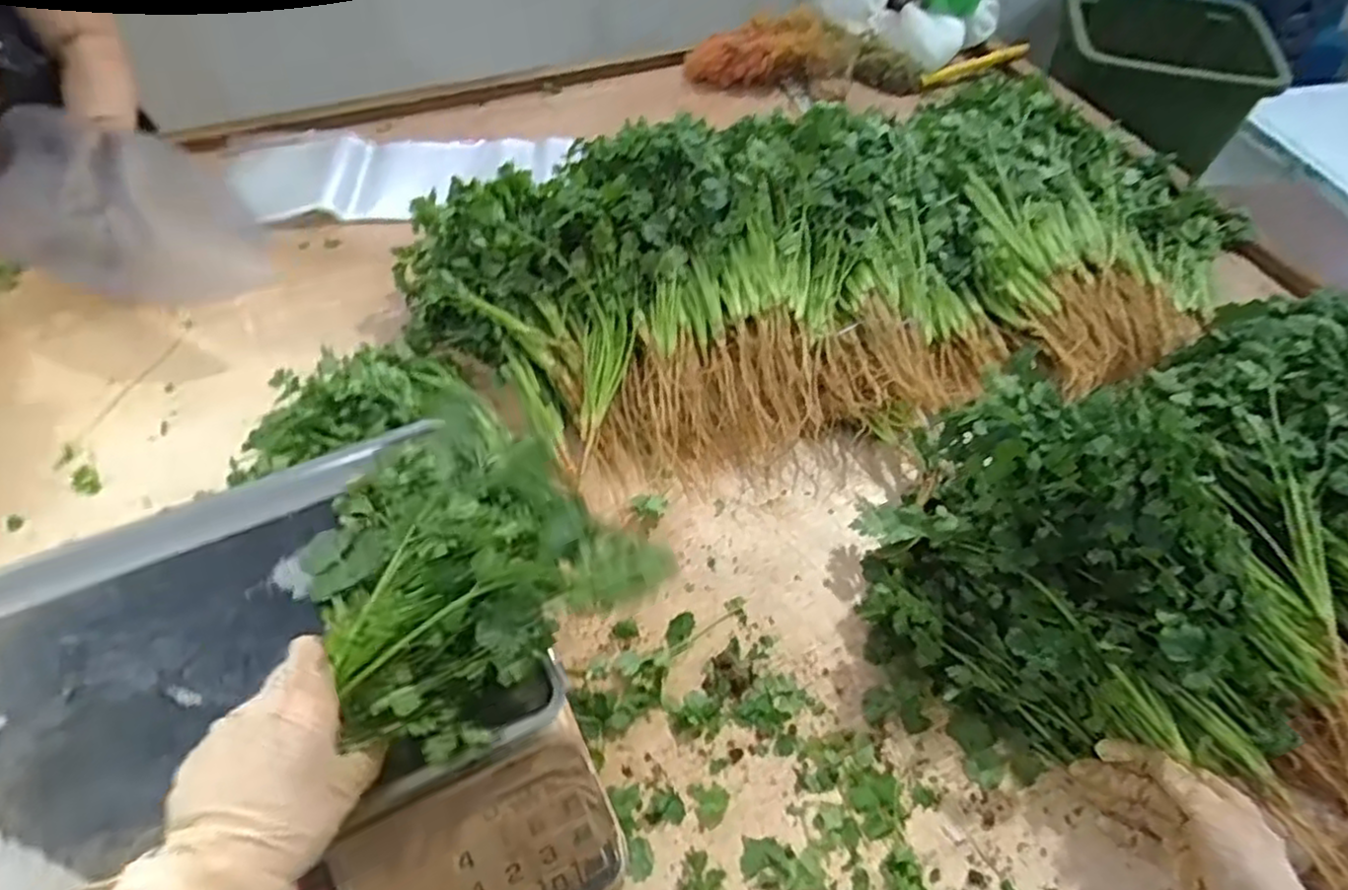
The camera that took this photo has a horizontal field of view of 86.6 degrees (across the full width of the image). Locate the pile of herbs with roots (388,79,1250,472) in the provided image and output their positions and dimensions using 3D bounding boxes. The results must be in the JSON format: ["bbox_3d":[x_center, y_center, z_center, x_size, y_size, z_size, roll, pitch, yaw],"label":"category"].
[{"bbox_3d":[0.202,-0.203,0.738,0.943,0.123,0.370,-12,55,-10],"label":"pile of herbs with roots"}]

